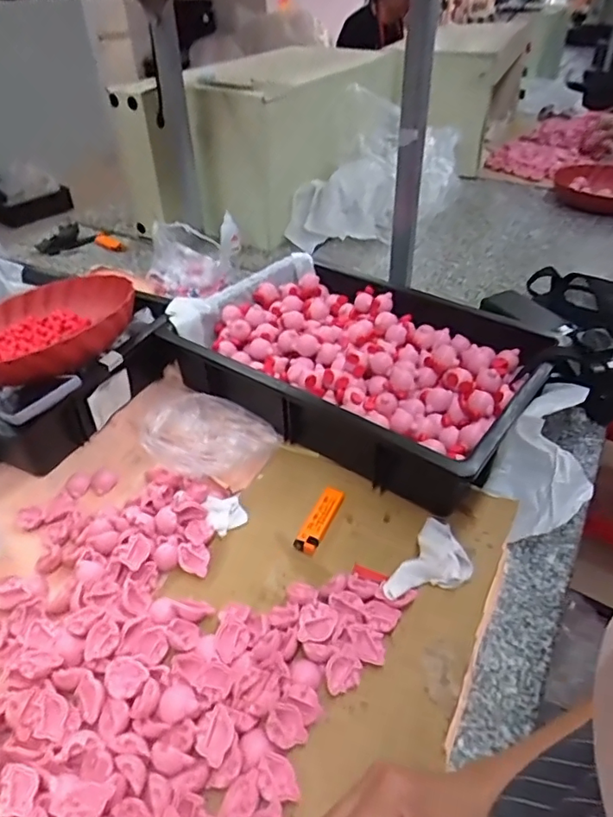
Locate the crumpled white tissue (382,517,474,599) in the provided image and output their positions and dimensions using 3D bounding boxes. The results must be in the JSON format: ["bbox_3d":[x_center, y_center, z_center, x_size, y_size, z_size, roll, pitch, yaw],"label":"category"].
[{"bbox_3d":[0.123,0.150,0.518,0.059,0.022,0.110,22,45,24],"label":"crumpled white tissue"}]

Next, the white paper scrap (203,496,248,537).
[{"bbox_3d":[-0.086,0.111,0.578,0.040,0.015,0.045,-16,42,-18],"label":"white paper scrap"}]

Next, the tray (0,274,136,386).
[{"bbox_3d":[-0.349,-0.109,0.728,0.259,0.055,0.259,-13,35,9],"label":"tray"}]

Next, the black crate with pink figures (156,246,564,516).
[{"bbox_3d":[0.064,-0.065,0.729,0.453,0.098,0.325,24,46,26],"label":"black crate with pink figures"}]

